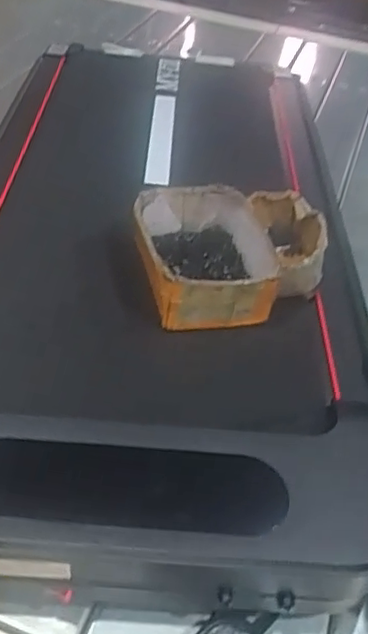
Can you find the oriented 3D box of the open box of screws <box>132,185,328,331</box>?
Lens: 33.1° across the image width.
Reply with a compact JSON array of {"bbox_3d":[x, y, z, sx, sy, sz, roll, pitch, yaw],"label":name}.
[{"bbox_3d":[0.053,-0.070,0.723,0.218,0.084,0.198,2,44,1],"label":"open box of screws"}]

